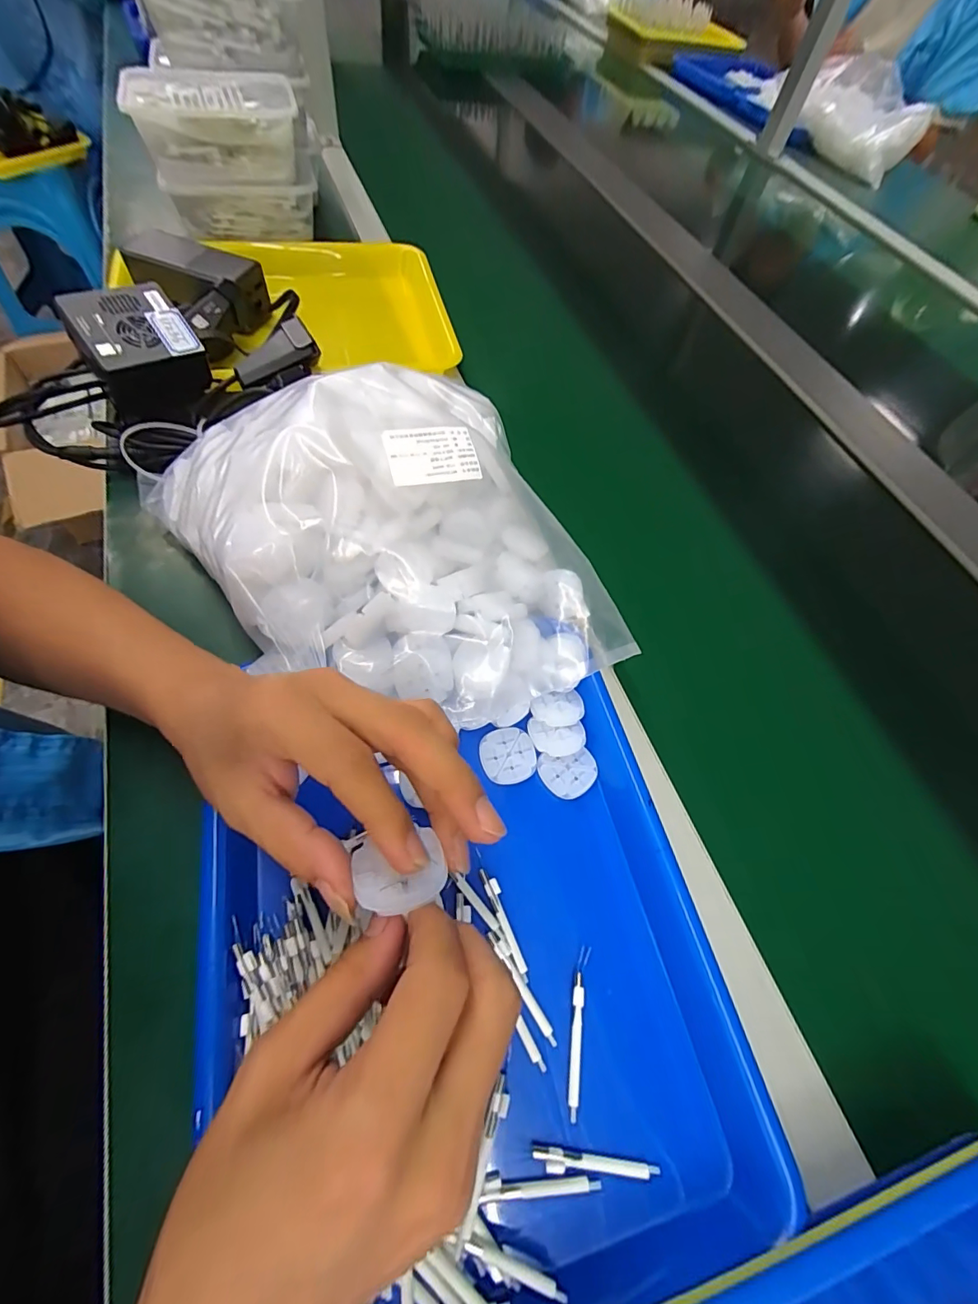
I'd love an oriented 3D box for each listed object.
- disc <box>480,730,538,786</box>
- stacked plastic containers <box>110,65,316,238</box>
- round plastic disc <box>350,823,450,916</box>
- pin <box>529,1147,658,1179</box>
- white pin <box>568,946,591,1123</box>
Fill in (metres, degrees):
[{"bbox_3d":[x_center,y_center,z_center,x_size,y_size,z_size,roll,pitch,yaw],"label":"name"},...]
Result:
[{"bbox_3d":[0.012,0.067,0.314,0.036,0.006,0.033,3,61,-6],"label":"disc"},{"bbox_3d":[-0.300,-0.571,0.563,0.171,0.110,0.111,-7,62,-11],"label":"stacked plastic containers"},{"bbox_3d":[-0.034,0.082,0.184,0.033,0.007,0.029,-9,35,-8],"label":"round plastic disc"},{"bbox_3d":[0.050,0.238,0.224,0.059,0.005,0.008,11,60,-1],"label":"pin"},{"bbox_3d":[0.045,0.193,0.249,0.008,0.008,0.071,13,60,0],"label":"white pin"}]

